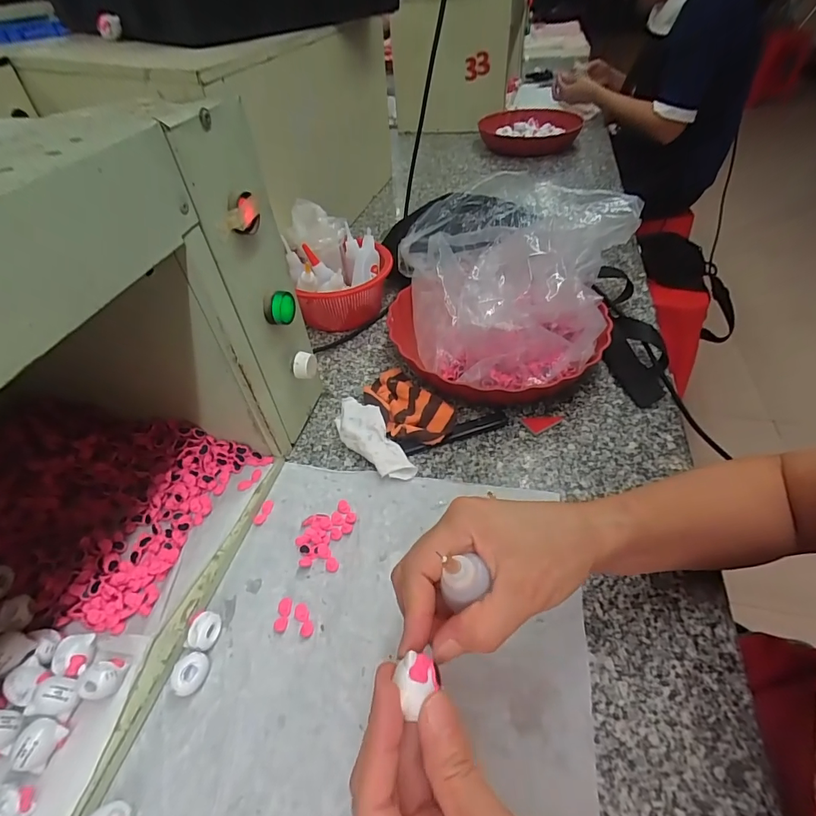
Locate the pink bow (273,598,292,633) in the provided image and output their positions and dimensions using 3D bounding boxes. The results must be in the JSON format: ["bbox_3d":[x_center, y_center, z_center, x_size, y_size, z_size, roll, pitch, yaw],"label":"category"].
[{"bbox_3d":[-0.094,0.156,0.331,0.011,0.004,0.025,-2,45,3],"label":"pink bow"}]

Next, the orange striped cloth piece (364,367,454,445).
[{"bbox_3d":[-0.003,-0.001,0.460,0.063,0.025,0.113,-28,50,-22],"label":"orange striped cloth piece"}]

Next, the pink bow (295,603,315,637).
[{"bbox_3d":[-0.078,0.158,0.329,0.011,0.004,0.025,-21,48,-16],"label":"pink bow"}]

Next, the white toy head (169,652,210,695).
[{"bbox_3d":[-0.148,0.182,0.300,0.019,0.018,0.025,24,52,25],"label":"white toy head"}]

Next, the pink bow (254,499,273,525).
[{"bbox_3d":[-0.128,0.093,0.393,0.009,0.005,0.025,13,48,17],"label":"pink bow"}]

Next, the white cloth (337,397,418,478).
[{"bbox_3d":[-0.039,0.029,0.436,0.040,0.029,0.114,-27,49,-20],"label":"white cloth"}]

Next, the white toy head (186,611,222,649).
[{"bbox_3d":[-0.147,0.162,0.319,0.020,0.013,0.024,3,46,7],"label":"white toy head"}]

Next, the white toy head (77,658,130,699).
[{"bbox_3d":[-0.196,0.175,0.284,0.022,0.023,0.025,16,49,19],"label":"white toy head"}]

